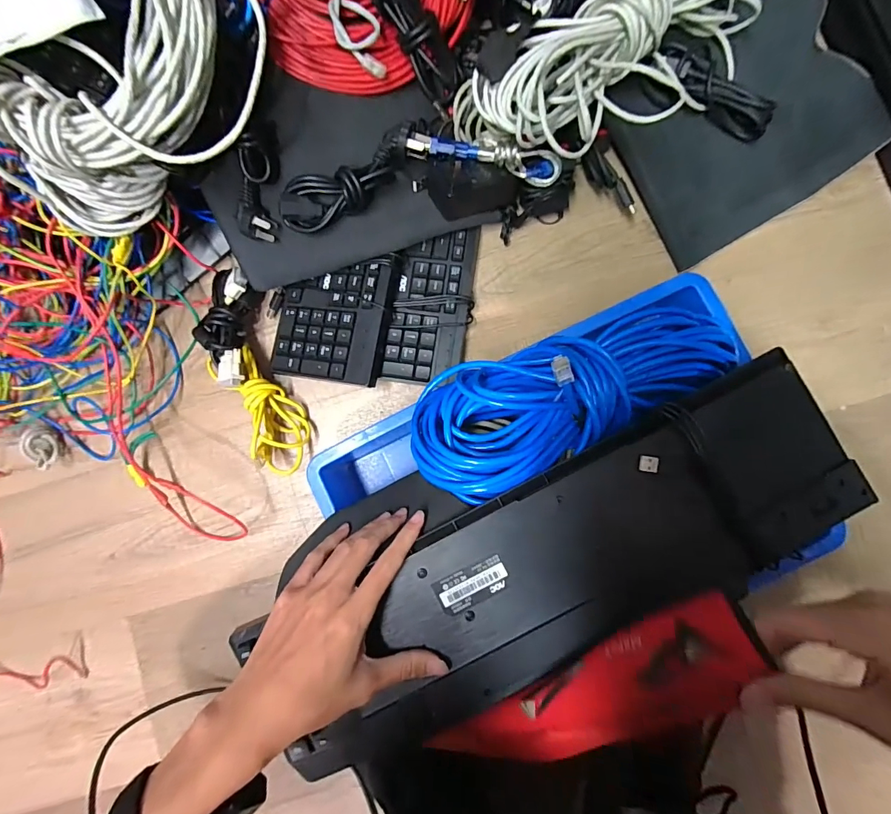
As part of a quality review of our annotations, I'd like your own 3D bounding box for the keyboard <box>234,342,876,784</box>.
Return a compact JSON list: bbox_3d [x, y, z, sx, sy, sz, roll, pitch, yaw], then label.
[{"bbox_3d":[0.089,0.125,0.326,0.470,0.018,0.139,-30,87,0],"label":"keyboard"}]

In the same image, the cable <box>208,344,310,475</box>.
[{"bbox_3d":[-0.210,0.000,0.477,0.062,0.053,0.161,-35,87,1],"label":"cable"}]

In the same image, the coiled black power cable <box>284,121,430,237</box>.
[{"bbox_3d":[-0.089,-0.232,0.434,0.168,0.048,0.061,-24,87,1],"label":"coiled black power cable"}]

